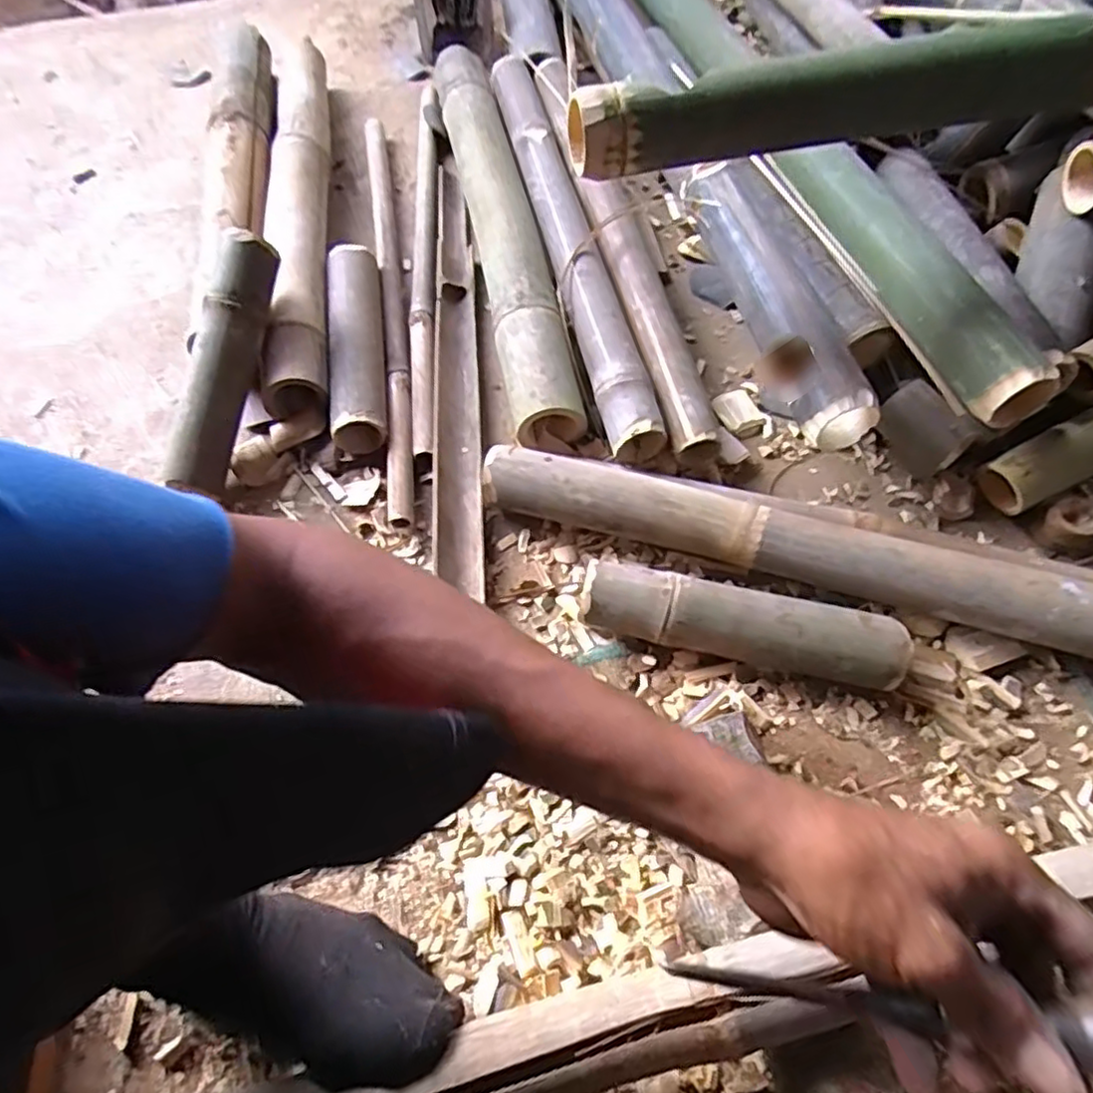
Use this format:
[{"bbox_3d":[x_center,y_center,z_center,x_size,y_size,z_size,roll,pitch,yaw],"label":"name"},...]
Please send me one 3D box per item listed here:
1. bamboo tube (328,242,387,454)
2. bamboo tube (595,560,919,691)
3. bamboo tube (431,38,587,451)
[{"bbox_3d":[-0.210,-0.228,0.739,0.062,0.049,0.268,-8,62,0],"label":"bamboo tube"},{"bbox_3d":[0.162,0.068,0.567,0.251,0.061,0.056,12,65,8],"label":"bamboo tube"},{"bbox_3d":[-0.061,-0.395,0.808,0.077,0.082,0.639,-12,62,-3],"label":"bamboo tube"}]

